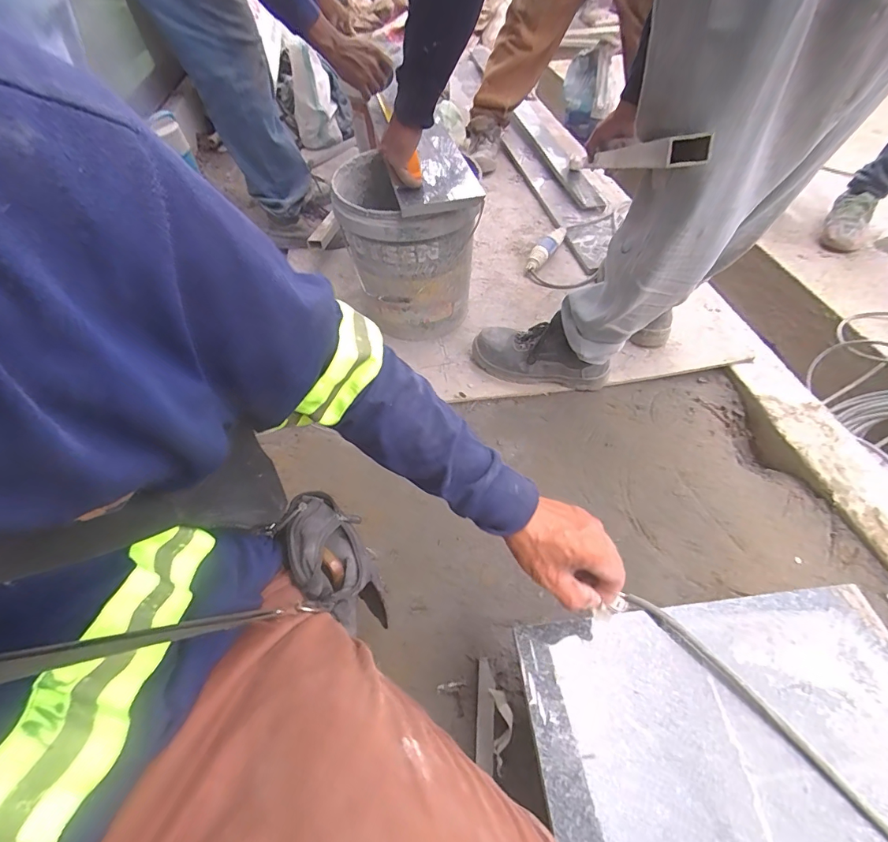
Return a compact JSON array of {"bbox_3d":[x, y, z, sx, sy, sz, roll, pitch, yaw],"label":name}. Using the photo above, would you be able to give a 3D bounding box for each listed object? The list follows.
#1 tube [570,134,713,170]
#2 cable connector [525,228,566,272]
[{"bbox_3d":[0.274,-0.394,0.661,0.035,0.026,0.570,6,30,6],"label":"tube"},{"bbox_3d":[0.285,-0.478,1.230,0.061,0.045,0.204,20,55,22],"label":"cable connector"}]

